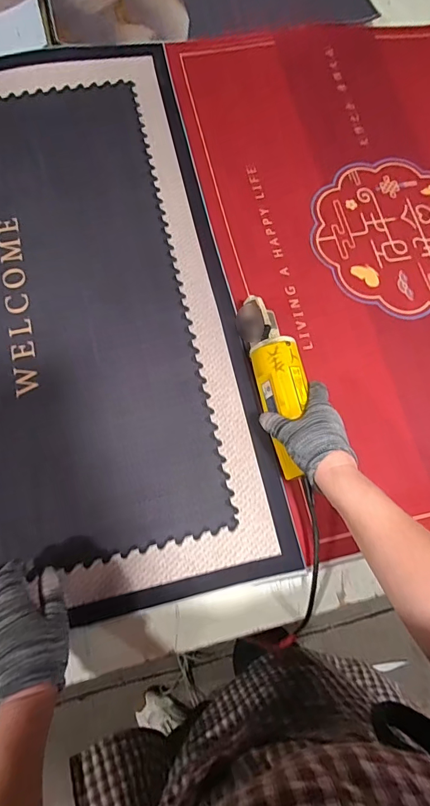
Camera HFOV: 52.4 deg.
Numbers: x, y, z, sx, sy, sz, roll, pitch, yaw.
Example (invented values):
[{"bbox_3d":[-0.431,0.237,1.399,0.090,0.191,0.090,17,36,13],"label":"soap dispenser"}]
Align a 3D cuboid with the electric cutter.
[{"bbox_3d":[0.081,-0.028,0.547,0.058,0.052,0.239,-11,70,-5],"label":"electric cutter"}]

